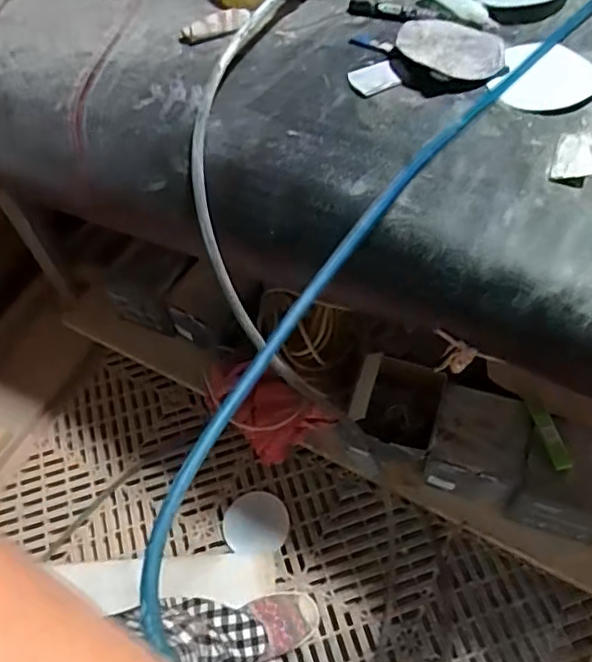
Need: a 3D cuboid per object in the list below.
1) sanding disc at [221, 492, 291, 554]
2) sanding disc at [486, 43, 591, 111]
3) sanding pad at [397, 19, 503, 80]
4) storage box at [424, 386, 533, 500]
[{"bbox_3d":[-0.073,0.349,1.096,0.116,0.006,0.107,-3,56,4],"label":"sanding disc"},{"bbox_3d":[0.254,-0.259,0.611,0.104,0.006,0.098,-3,56,4],"label":"sanding disc"},{"bbox_3d":[0.164,-0.299,0.638,0.111,0.020,0.105,6,57,10],"label":"sanding pad"},{"bbox_3d":[0.279,0.171,0.918,0.135,0.103,0.136,14,59,15],"label":"storage box"}]

